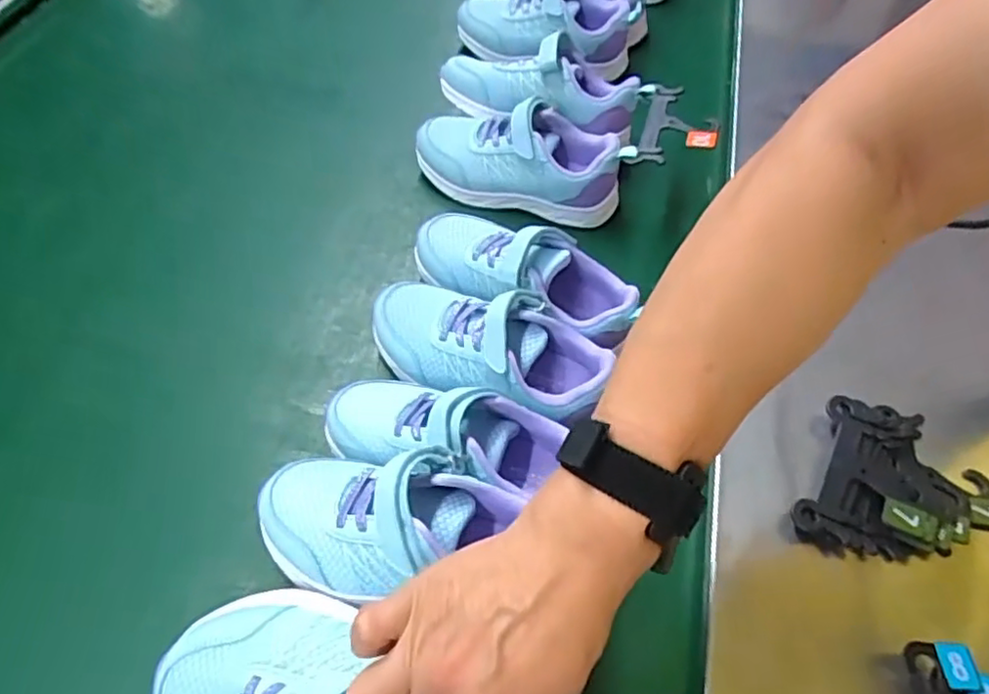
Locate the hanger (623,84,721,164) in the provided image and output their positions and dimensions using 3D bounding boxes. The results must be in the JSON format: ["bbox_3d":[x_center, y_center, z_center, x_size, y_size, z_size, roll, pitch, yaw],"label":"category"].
[{"bbox_3d":[0.157,-0.186,0.555,0.065,0.024,0.099,19,56,10],"label":"hanger"}]

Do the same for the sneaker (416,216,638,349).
[{"bbox_3d":[0.020,-0.053,0.492,0.185,0.073,0.073,26,58,15],"label":"sneaker"}]

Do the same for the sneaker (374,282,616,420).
[{"bbox_3d":[-0.006,0.001,0.458,0.174,0.067,0.083,20,56,11],"label":"sneaker"}]

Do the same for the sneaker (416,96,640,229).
[{"bbox_3d":[0.022,-0.172,0.579,0.188,0.067,0.079,12,55,6],"label":"sneaker"}]

